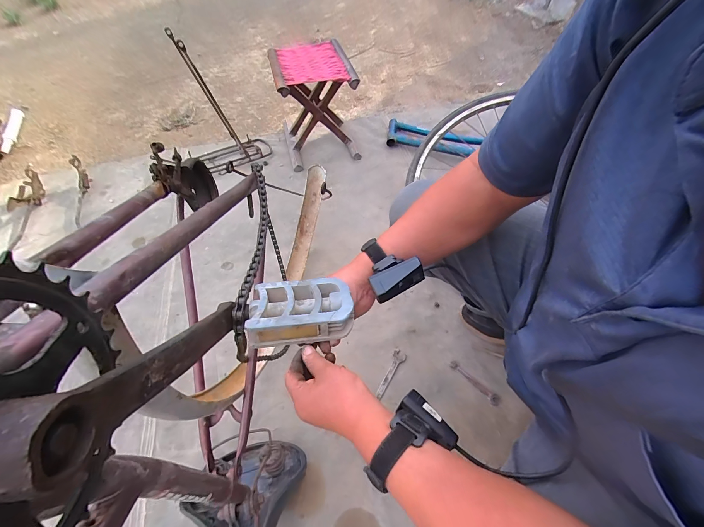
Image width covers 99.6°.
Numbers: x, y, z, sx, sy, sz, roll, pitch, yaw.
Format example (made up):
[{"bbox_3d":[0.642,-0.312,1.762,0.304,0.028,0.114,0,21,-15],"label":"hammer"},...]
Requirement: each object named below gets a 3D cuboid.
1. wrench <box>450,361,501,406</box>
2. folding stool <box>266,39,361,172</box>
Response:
[{"bbox_3d":[0.273,0.268,0.669,0.023,0.013,0.120,-38,63,-23],"label":"wrench"},{"bbox_3d":[-0.132,-0.561,1.075,0.267,0.334,0.301,-16,56,-9],"label":"folding stool"}]

